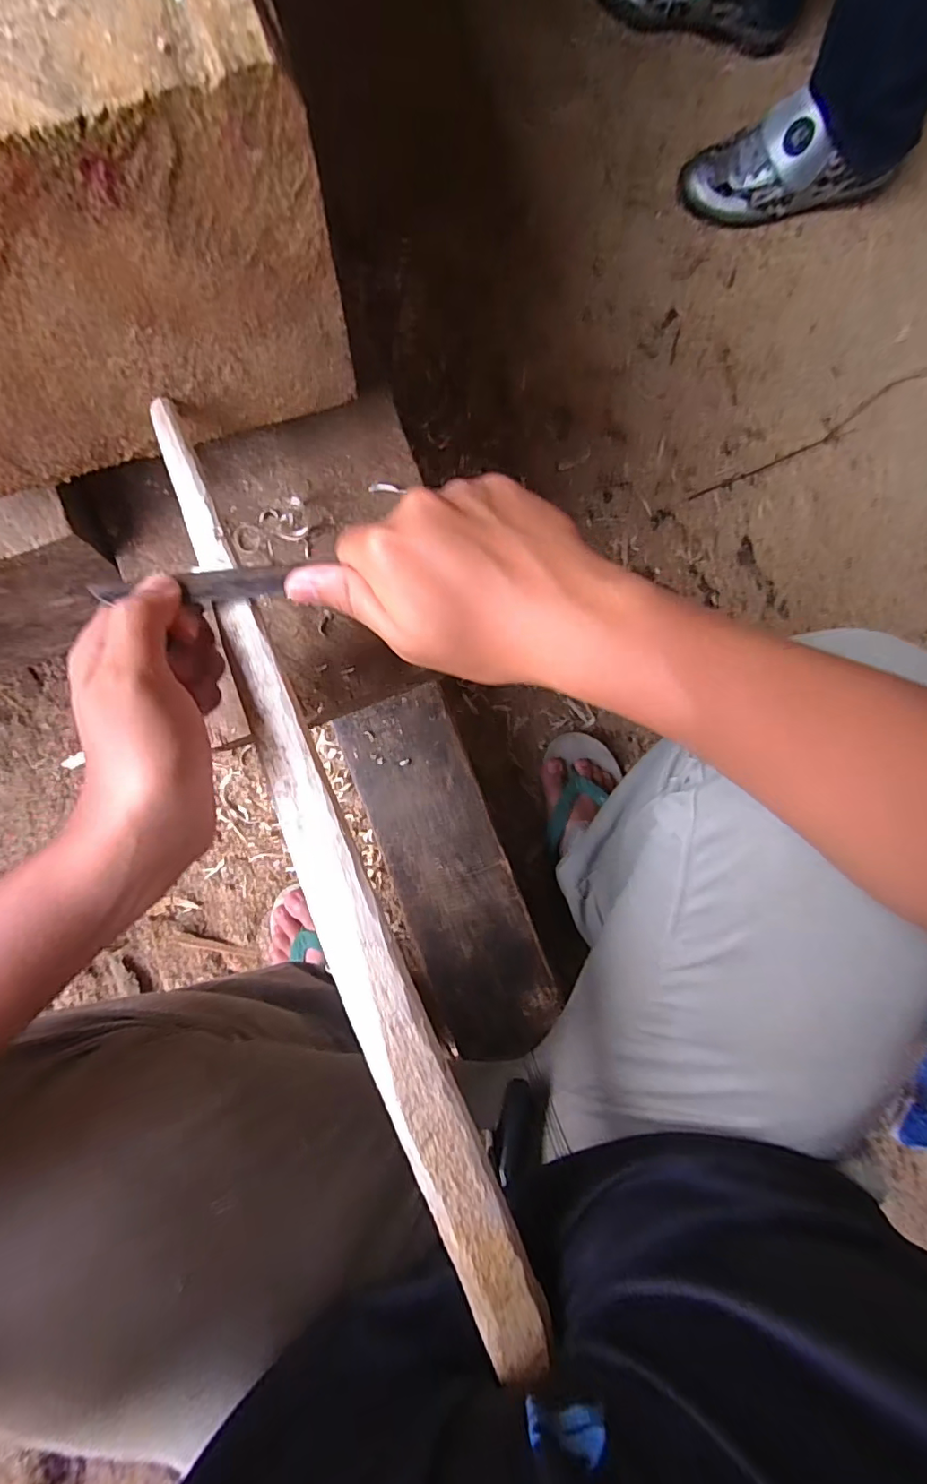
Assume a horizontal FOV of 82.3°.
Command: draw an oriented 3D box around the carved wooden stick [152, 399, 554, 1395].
[{"bbox_3d":[-0.057,0.072,0.255,0.034,0.012,0.472,-21,90,-5],"label":"carved wooden stick"}]

